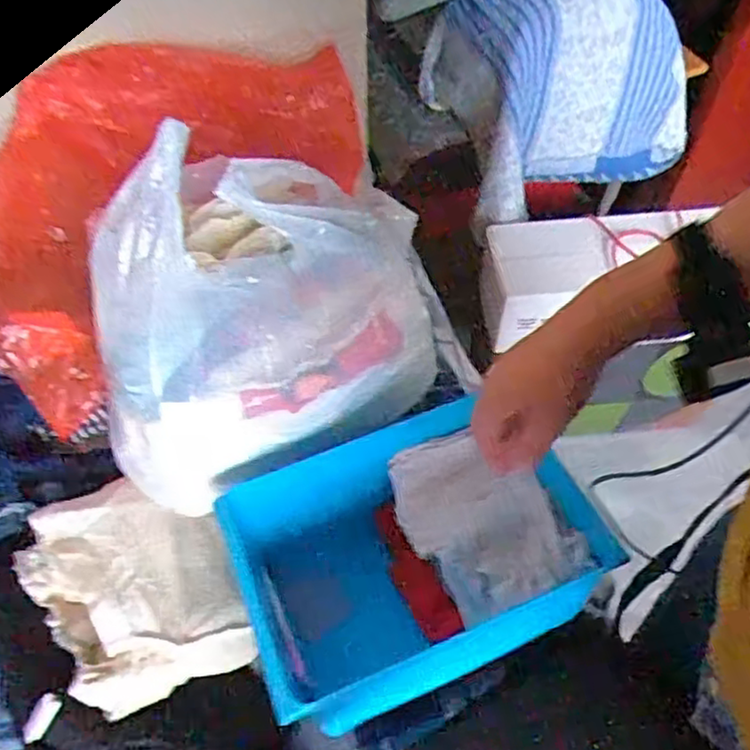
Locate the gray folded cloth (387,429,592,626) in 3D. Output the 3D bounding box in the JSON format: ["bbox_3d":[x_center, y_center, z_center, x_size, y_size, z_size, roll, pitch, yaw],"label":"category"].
[{"bbox_3d":[0.088,0.117,0.586,0.117,0.050,0.159,-21,58,-13],"label":"gray folded cloth"}]

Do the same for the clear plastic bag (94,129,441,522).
[{"bbox_3d":[-0.112,-0.064,0.603,0.291,0.218,0.209,-23,58,-15],"label":"clear plastic bag"}]

